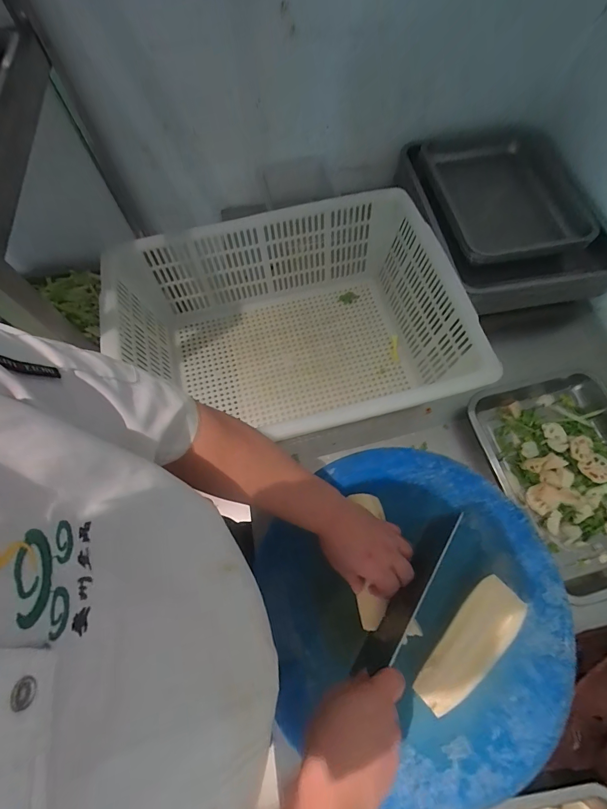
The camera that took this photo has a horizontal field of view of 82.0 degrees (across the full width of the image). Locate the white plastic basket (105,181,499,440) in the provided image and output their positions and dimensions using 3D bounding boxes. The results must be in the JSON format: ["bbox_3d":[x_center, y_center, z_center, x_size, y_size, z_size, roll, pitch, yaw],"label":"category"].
[{"bbox_3d":[-0.015,-0.118,0.620,0.510,0.197,0.398,-13,69,-4],"label":"white plastic basket"}]

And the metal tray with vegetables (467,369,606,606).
[{"bbox_3d":[0.460,0.112,0.585,0.262,0.042,0.342,-16,69,-5],"label":"metal tray with vegetables"}]

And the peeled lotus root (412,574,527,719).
[{"bbox_3d":[0.201,0.294,0.430,0.056,0.044,0.163,41,75,16],"label":"peeled lotus root"}]

